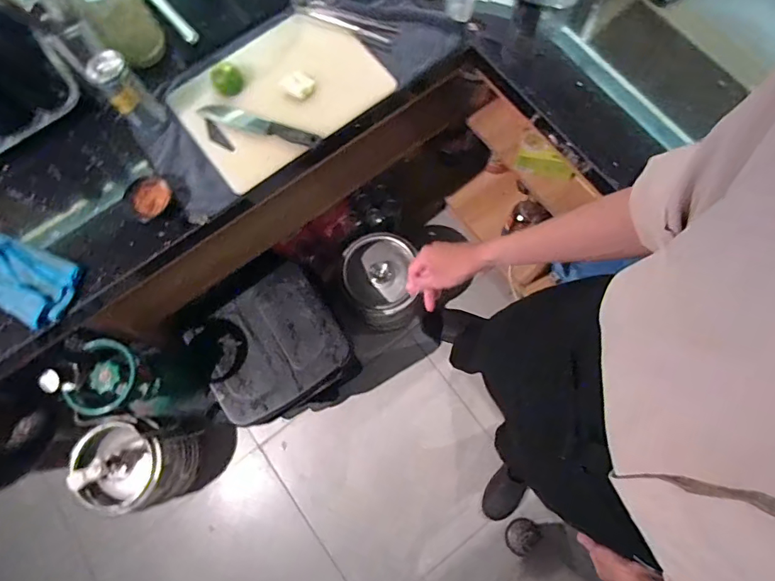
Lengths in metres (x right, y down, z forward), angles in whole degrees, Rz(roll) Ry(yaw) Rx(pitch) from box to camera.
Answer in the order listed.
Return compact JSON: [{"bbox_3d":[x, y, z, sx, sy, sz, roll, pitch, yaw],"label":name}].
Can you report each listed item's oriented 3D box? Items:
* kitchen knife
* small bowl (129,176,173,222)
[{"bbox_3d":[-0.224,-0.293,0.803,0.222,0.017,0.038,20,76,6],"label":"kitchen knife"},{"bbox_3d":[-0.403,-0.155,0.782,0.062,0.032,0.074,29,78,8],"label":"small bowl"}]

